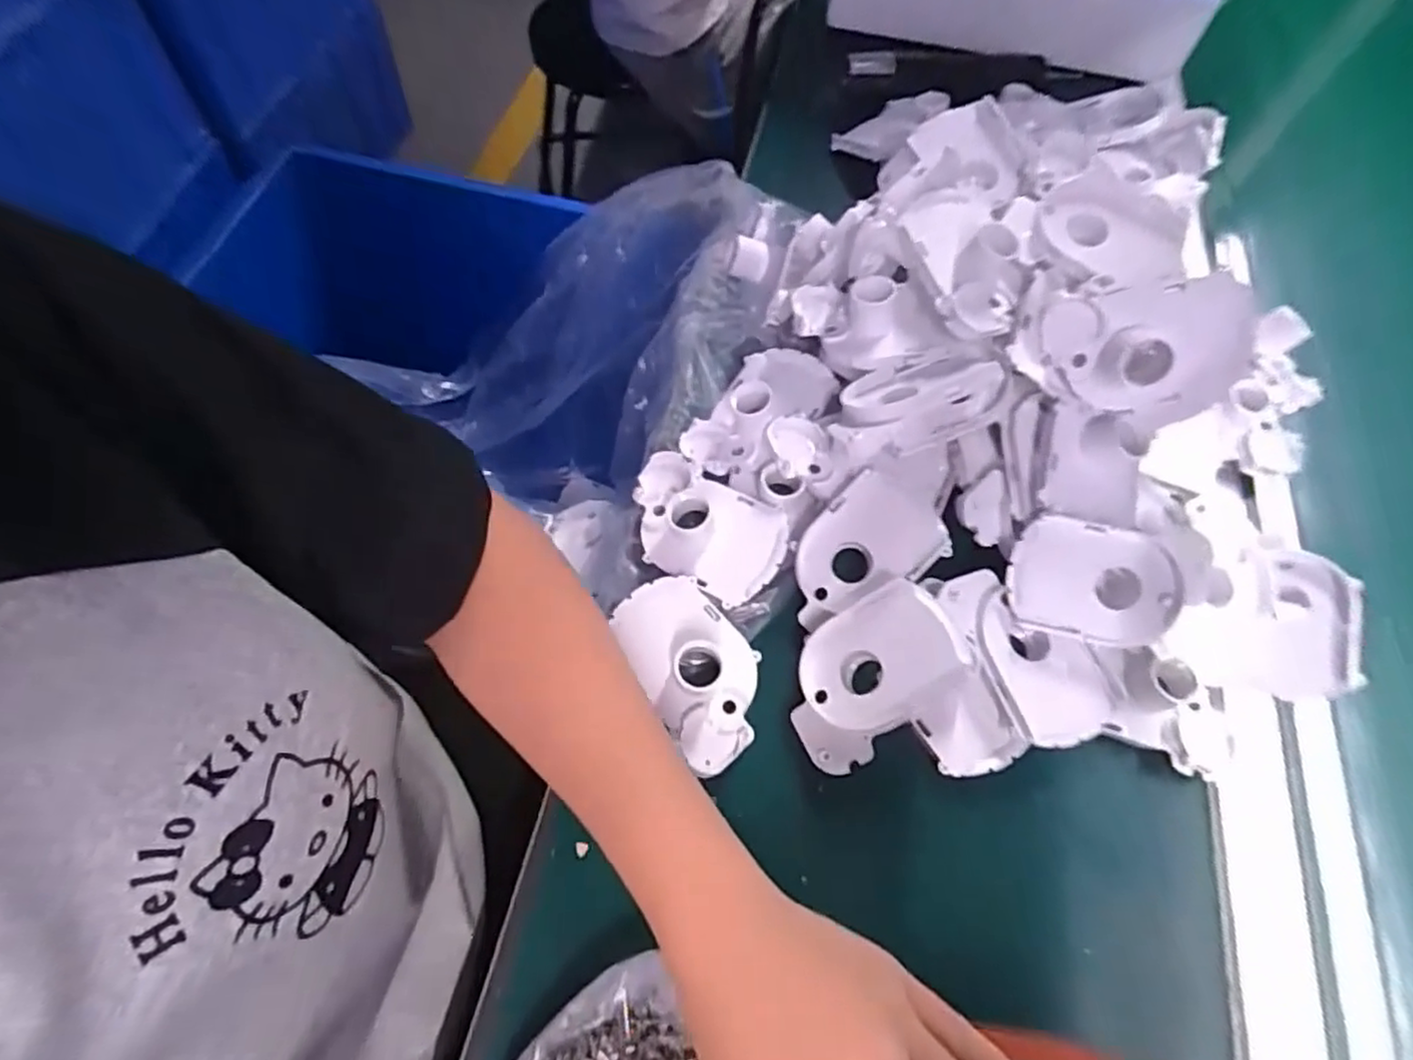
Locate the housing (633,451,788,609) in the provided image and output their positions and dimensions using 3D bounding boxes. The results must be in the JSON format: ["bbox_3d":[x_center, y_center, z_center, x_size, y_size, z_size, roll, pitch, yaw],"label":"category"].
[{"bbox_3d":[-0.002,-0.004,0.418,0.101,0.023,0.065,31,65,12],"label":"housing"}]

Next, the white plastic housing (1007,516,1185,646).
[{"bbox_3d":[0.214,0.029,0.383,0.087,0.013,0.062,12,99,12],"label":"white plastic housing"}]

